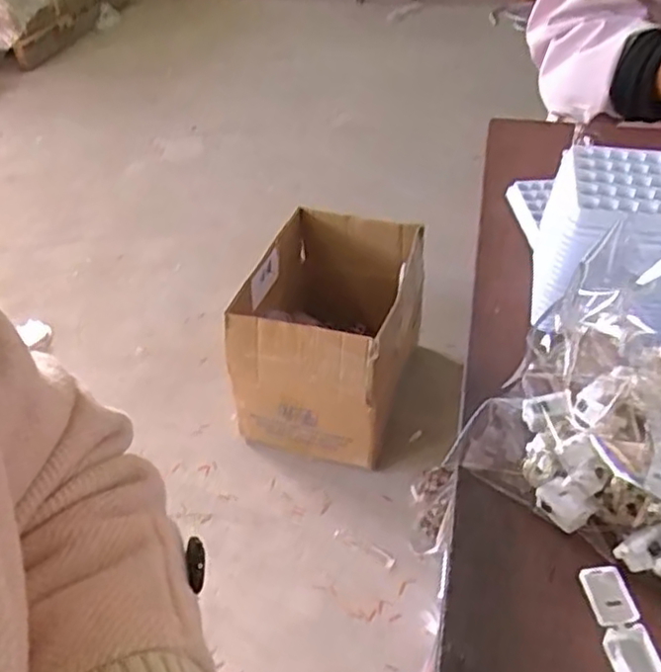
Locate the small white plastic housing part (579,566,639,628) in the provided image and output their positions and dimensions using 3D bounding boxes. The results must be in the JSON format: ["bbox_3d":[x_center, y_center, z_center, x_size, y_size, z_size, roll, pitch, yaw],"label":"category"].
[{"bbox_3d":[0.137,0.128,0.340,0.021,0.008,0.028,-10,42,-7],"label":"small white plastic housing part"}]

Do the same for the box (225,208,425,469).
[{"bbox_3d":[-0.002,-0.009,1.365,0.308,0.280,0.395,10,43,13],"label":"box"}]

